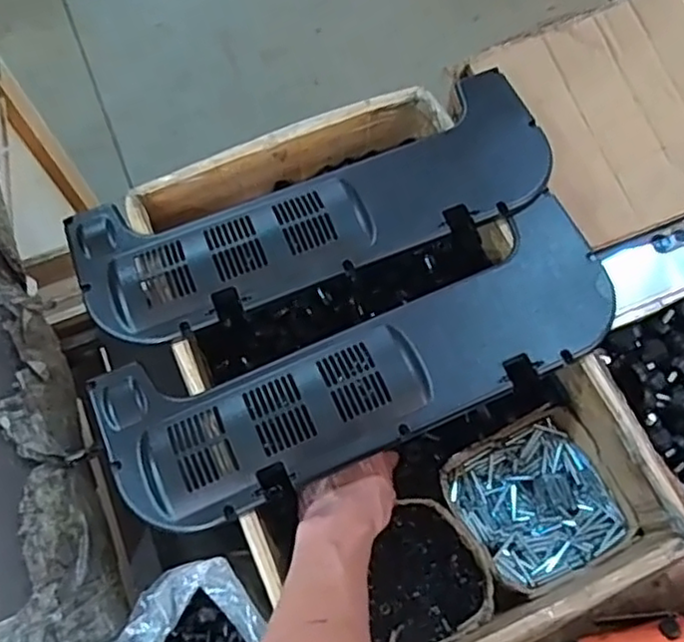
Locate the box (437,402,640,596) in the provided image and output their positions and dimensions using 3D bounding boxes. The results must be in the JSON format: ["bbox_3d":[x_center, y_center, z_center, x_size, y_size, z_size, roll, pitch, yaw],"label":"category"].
[{"bbox_3d":[0.196,0.182,0.681,0.150,0.053,0.148,-26,71,-8],"label":"box"}]

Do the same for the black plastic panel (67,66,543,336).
[{"bbox_3d":[-0.021,-0.116,0.661,0.476,0.021,0.158,-22,70,-6],"label":"black plastic panel"}]

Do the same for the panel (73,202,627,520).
[{"bbox_3d":[0.024,0.036,0.604,0.471,0.020,0.161,-22,70,-8],"label":"panel"}]

